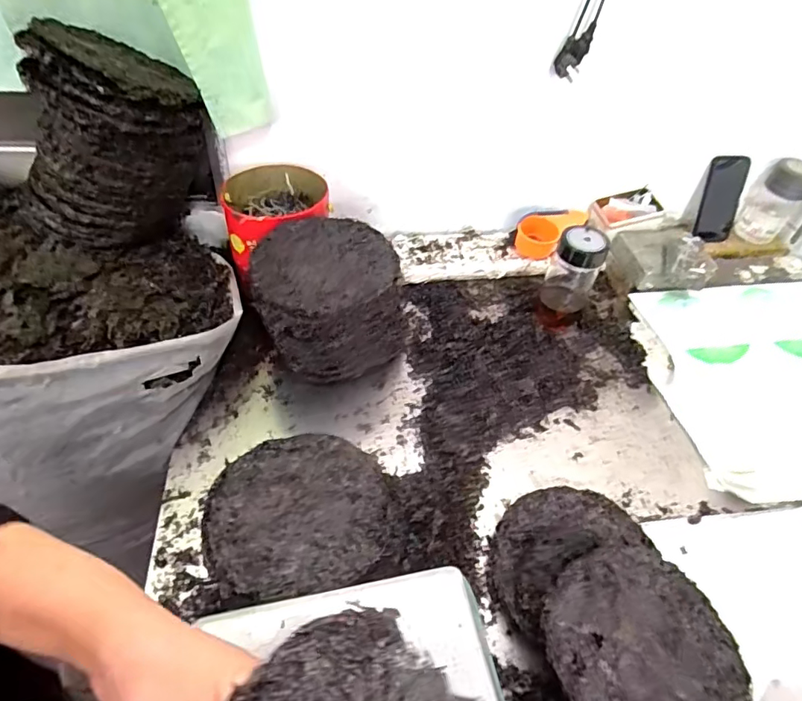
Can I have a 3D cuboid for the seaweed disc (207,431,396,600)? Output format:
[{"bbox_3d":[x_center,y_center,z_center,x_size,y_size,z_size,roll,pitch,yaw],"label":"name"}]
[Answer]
[{"bbox_3d":[-0.117,0.183,0.599,0.202,0.014,0.186,3,48,-3],"label":"seaweed disc"}]

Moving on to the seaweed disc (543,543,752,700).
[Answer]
[{"bbox_3d":[0.246,0.299,0.522,0.192,0.012,0.192,3,48,-3],"label":"seaweed disc"}]

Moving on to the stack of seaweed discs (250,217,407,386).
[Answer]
[{"bbox_3d":[-0.108,-0.064,0.779,0.209,0.178,0.199,-11,50,-15],"label":"stack of seaweed discs"}]

